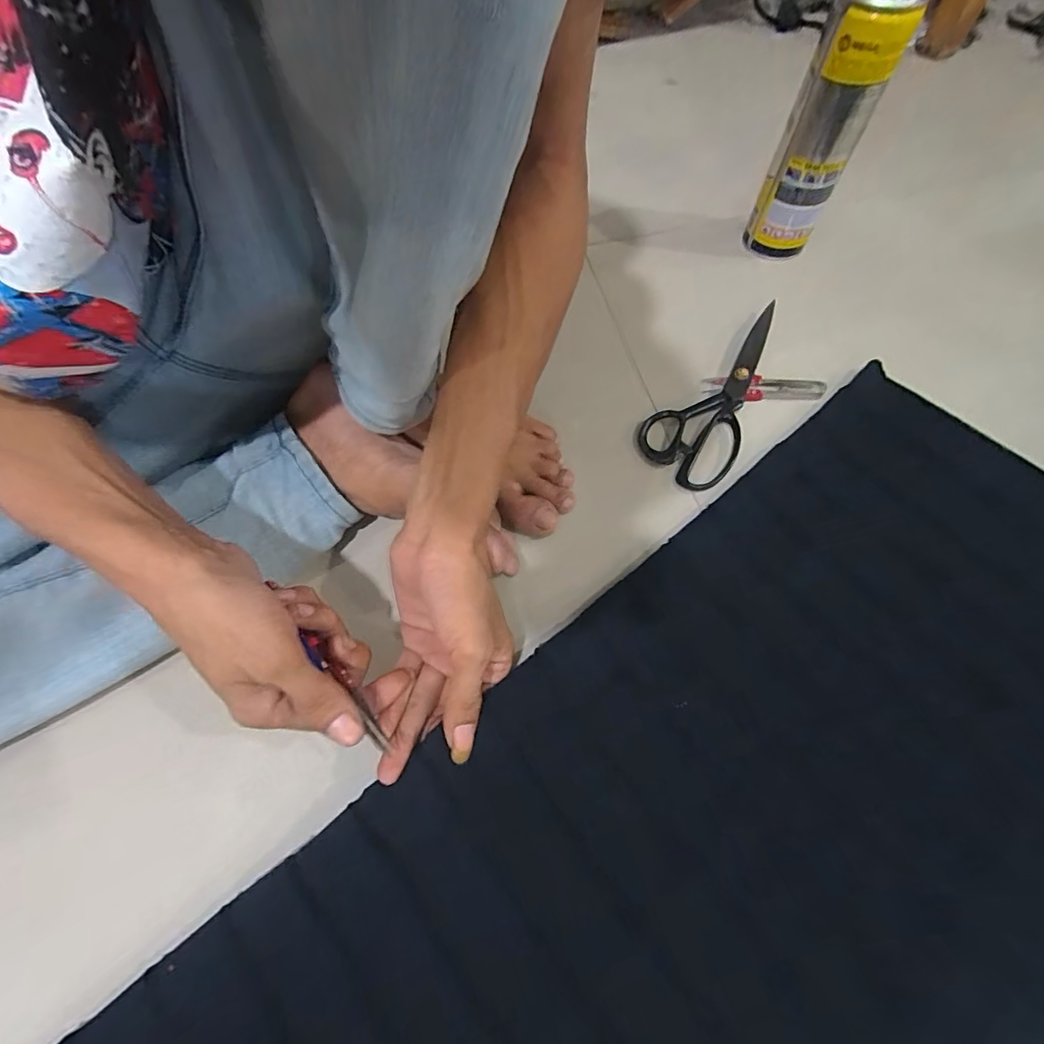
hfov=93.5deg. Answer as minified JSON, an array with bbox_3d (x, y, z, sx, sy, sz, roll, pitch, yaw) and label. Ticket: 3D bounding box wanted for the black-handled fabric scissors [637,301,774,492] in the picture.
[{"bbox_3d":[0.180,-0.119,0.442,0.081,0.023,0.206,31,67,16],"label":"black-handled fabric scissors"}]

